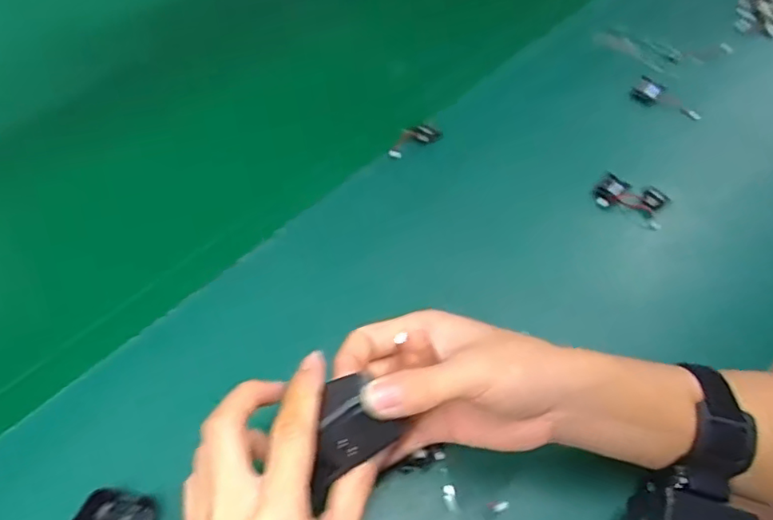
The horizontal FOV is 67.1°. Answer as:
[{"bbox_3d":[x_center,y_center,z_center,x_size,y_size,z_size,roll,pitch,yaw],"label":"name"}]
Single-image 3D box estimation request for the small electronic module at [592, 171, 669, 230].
[{"bbox_3d":[0.223,-0.055,0.532,0.067,0.021,0.036,16,59,6],"label":"small electronic module"}]

